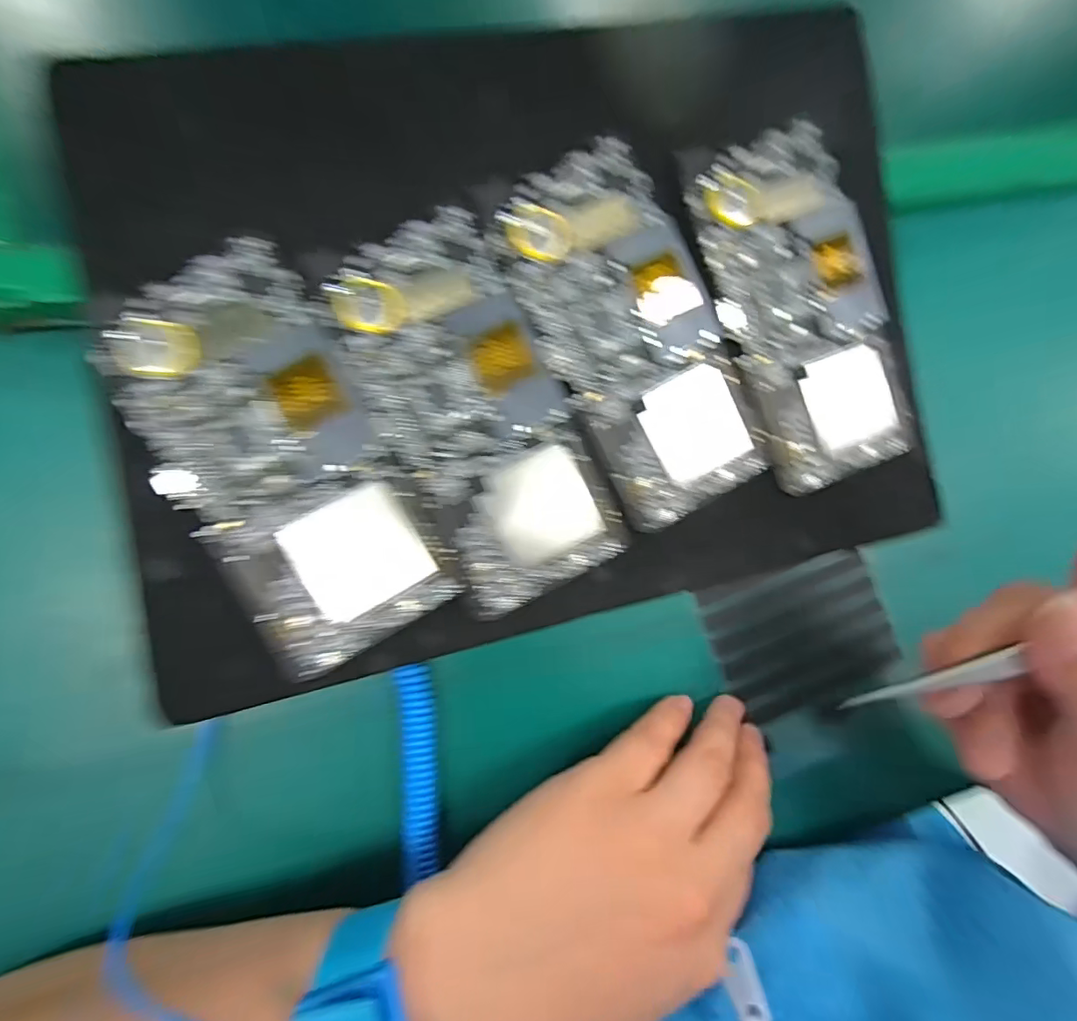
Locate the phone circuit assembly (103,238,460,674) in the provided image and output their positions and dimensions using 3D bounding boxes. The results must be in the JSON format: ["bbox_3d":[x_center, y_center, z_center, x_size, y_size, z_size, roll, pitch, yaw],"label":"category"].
[{"bbox_3d":[-0.096,-0.018,0.189,0.072,0.015,0.150,-27,87,-9],"label":"phone circuit assembly"}]

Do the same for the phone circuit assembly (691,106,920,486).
[{"bbox_3d":[0.121,-0.089,0.231,0.075,0.007,0.152,-22,97,-7],"label":"phone circuit assembly"}]

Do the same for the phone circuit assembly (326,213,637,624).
[{"bbox_3d":[-0.023,-0.039,0.201,0.069,0.012,0.151,-26,87,-9],"label":"phone circuit assembly"}]

